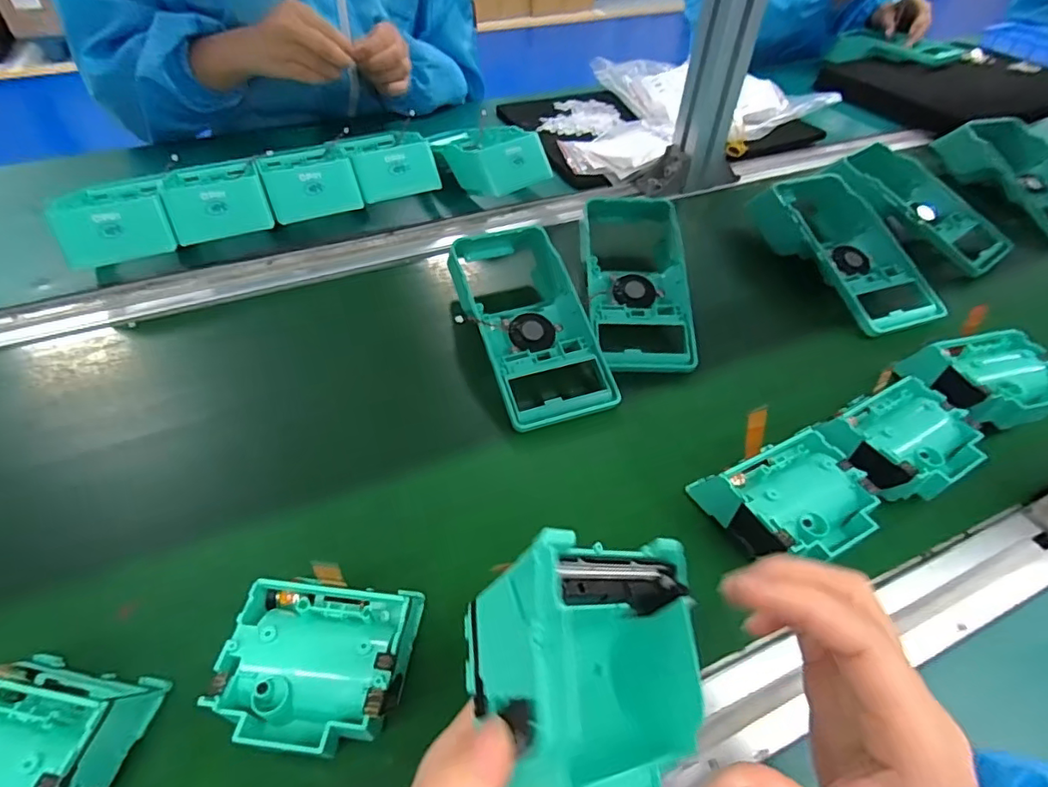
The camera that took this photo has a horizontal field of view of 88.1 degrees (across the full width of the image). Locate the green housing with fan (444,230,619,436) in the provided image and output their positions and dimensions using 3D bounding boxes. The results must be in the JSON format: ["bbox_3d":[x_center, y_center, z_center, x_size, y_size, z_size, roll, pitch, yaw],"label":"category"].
[{"bbox_3d":[-0.002,-0.064,0.420,0.087,0.046,0.194,-15,51,-14],"label":"green housing with fan"}]

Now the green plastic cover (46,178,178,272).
[{"bbox_3d":[-0.333,-0.137,0.444,0.077,0.061,0.027,-21,10,-28],"label":"green plastic cover"}]

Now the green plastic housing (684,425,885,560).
[{"bbox_3d":[0.151,0.065,0.312,0.090,0.040,0.071,-19,52,-17],"label":"green plastic housing"}]

